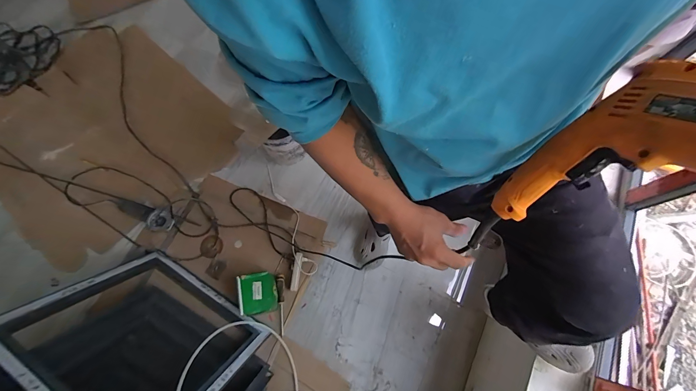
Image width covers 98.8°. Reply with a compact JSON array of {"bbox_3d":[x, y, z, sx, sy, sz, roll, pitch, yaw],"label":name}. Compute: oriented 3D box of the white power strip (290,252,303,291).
[{"bbox_3d":[-0.205,0.300,1.177,0.030,0.038,0.146,6,69,1],"label":"white power strip"}]

